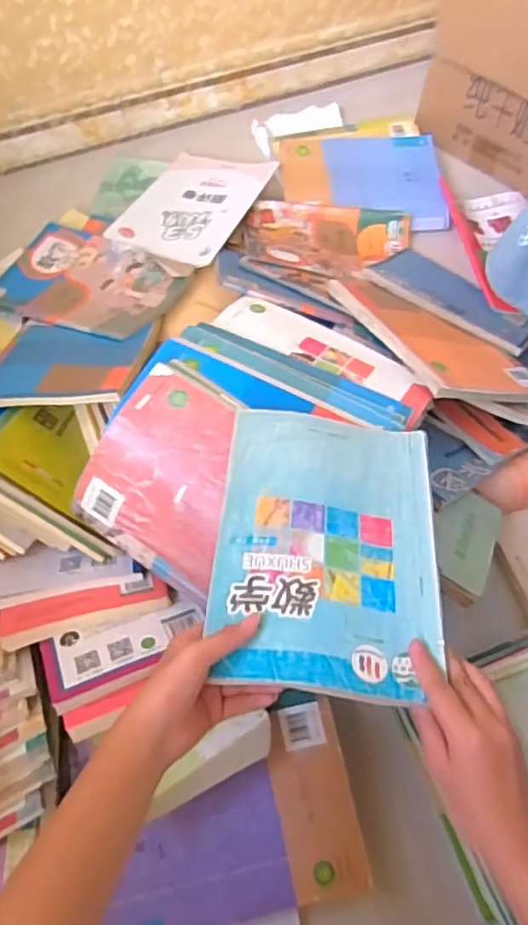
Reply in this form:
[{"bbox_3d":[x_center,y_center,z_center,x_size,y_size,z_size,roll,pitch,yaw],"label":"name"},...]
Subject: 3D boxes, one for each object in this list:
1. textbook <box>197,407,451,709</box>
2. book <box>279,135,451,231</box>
[{"bbox_3d":[0.054,0.061,0.536,0.179,0.014,0.256,9,52,-3],"label":"textbook"},{"bbox_3d":[0.160,-0.460,1.051,0.254,0.022,0.190,-3,63,-2],"label":"book"}]

